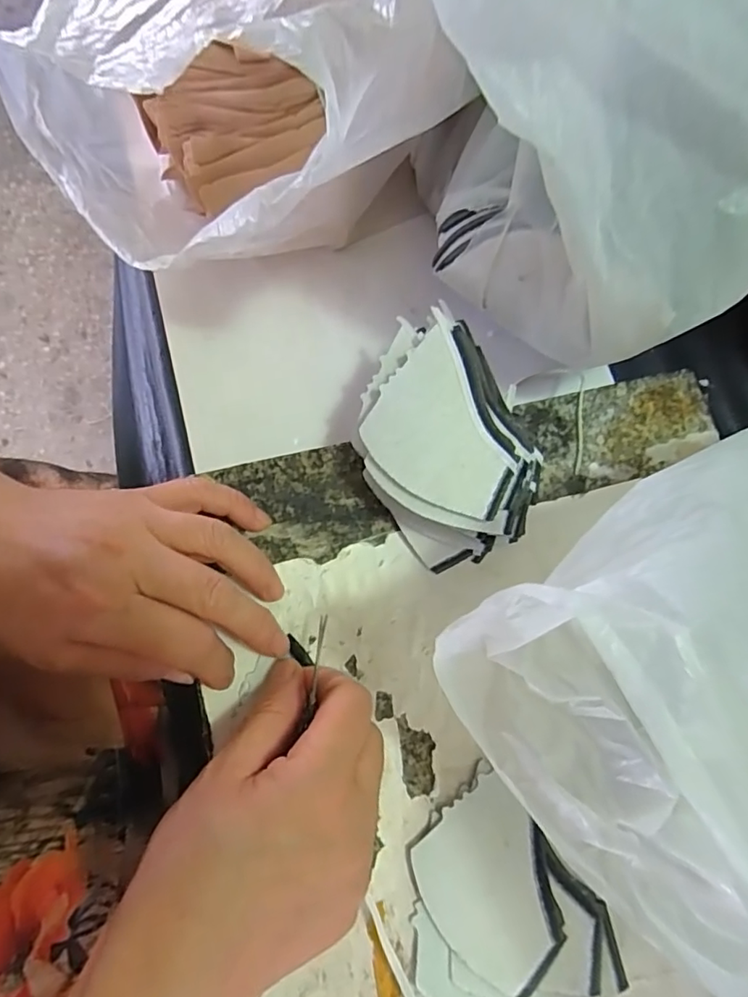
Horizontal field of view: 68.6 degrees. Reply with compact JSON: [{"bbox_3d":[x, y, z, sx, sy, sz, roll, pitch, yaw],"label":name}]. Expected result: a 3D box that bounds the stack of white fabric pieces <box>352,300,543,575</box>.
[{"bbox_3d":[0.032,-0.029,0.275,0.074,0.040,0.118,-22,78,-4],"label":"stack of white fabric pieces"}]

